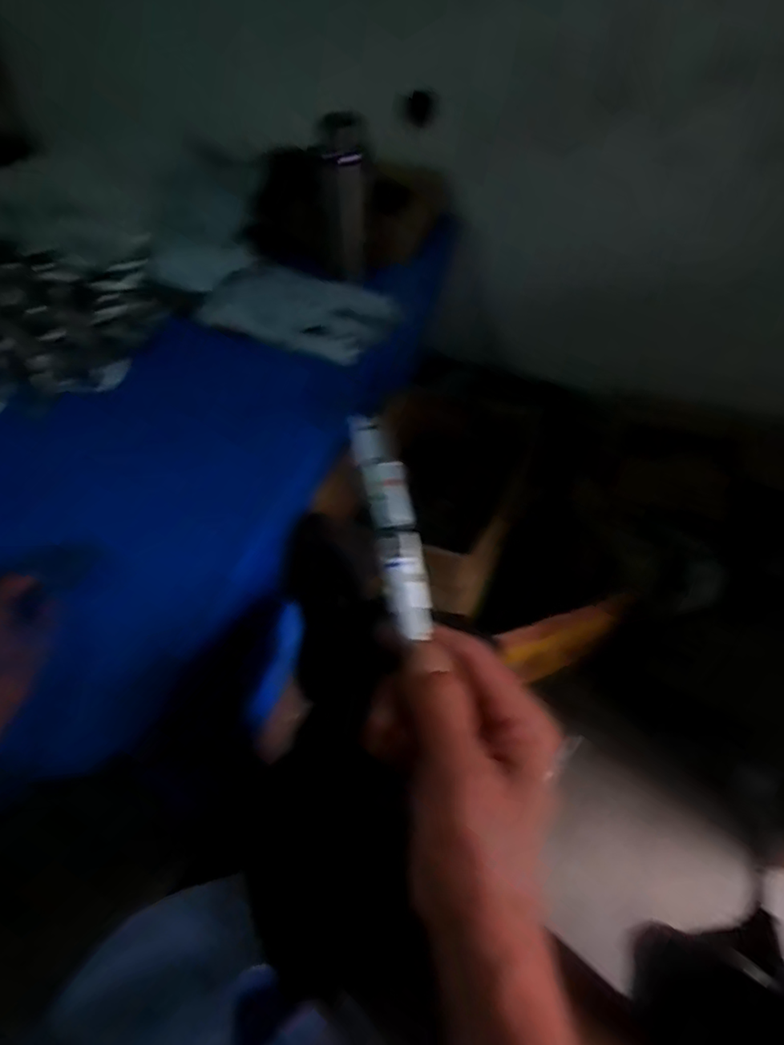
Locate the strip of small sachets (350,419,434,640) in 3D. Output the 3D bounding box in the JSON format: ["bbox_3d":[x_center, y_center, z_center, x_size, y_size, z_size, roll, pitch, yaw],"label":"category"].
[{"bbox_3d":[0.000,-0.003,0.290,0.020,0.021,0.111,-11,76,-11],"label":"strip of small sachets"}]

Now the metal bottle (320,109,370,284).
[{"bbox_3d":[-0.073,-0.510,0.955,0.066,0.233,0.086,3,47,2],"label":"metal bottle"}]

